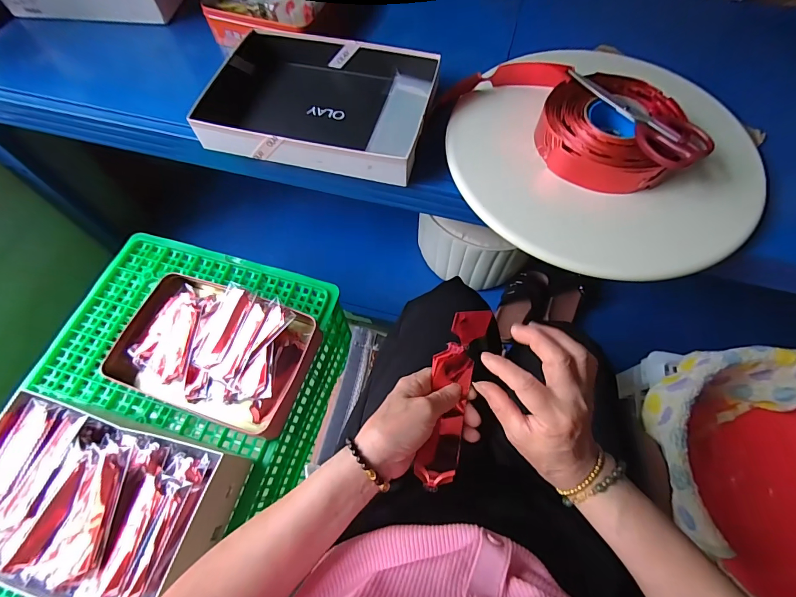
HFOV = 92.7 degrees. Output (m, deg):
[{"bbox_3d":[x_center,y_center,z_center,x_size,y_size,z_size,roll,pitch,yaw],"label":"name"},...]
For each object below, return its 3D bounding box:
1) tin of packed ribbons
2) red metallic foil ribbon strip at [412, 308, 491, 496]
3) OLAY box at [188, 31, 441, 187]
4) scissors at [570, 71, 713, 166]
[{"bbox_3d":[-0.305,0.086,0.640,0.312,0.071,0.216,18,66,9],"label":"tin of packed ribbons"},{"bbox_3d":[0.050,0.090,0.355,0.041,0.028,0.162,11,87,6],"label":"red metallic foil ribbon strip"},{"bbox_3d":[-0.110,-0.298,0.564,0.310,0.043,0.246,11,65,6],"label":"OLAY box"},{"bbox_3d":[0.305,-0.240,0.482,0.073,0.014,0.201,-22,66,-10],"label":"scissors"}]

